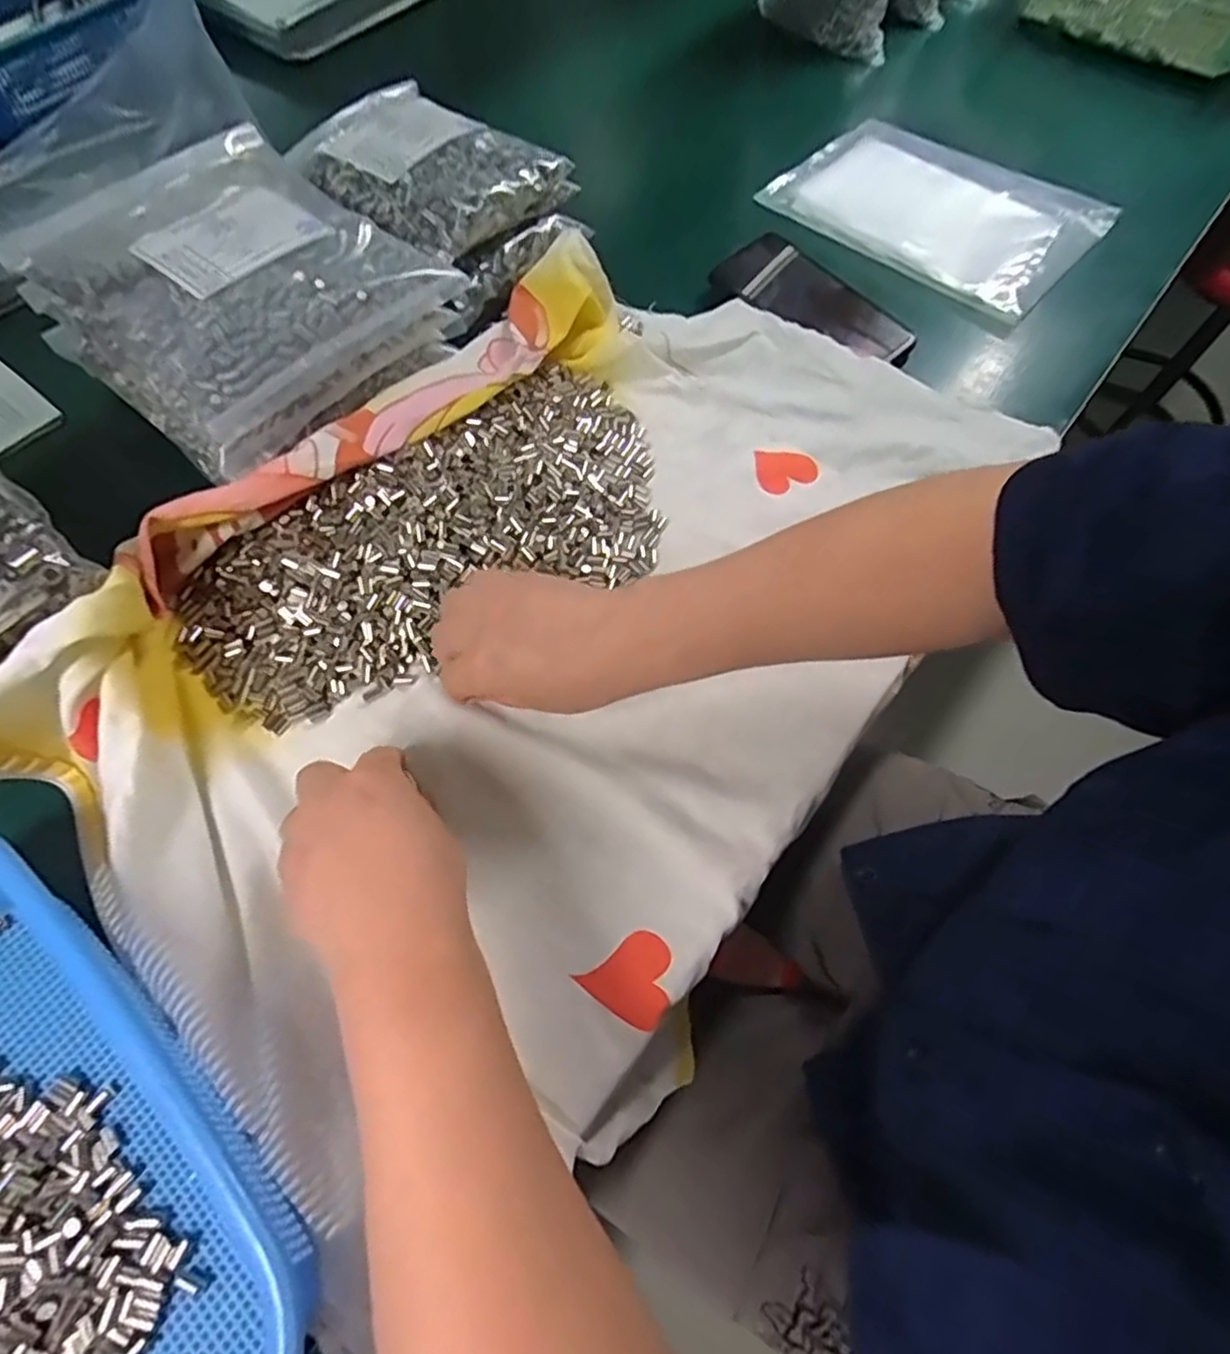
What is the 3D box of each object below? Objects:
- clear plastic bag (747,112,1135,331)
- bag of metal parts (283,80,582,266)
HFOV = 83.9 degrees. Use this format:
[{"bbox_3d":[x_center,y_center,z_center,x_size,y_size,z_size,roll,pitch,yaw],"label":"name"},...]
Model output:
[{"bbox_3d":[0.286,-0.429,0.613,0.180,0.015,0.273,-39,71,-18],"label":"clear plastic bag"},{"bbox_3d":[-0.141,-0.376,0.502,0.169,0.043,0.142,37,70,12],"label":"bag of metal parts"}]

